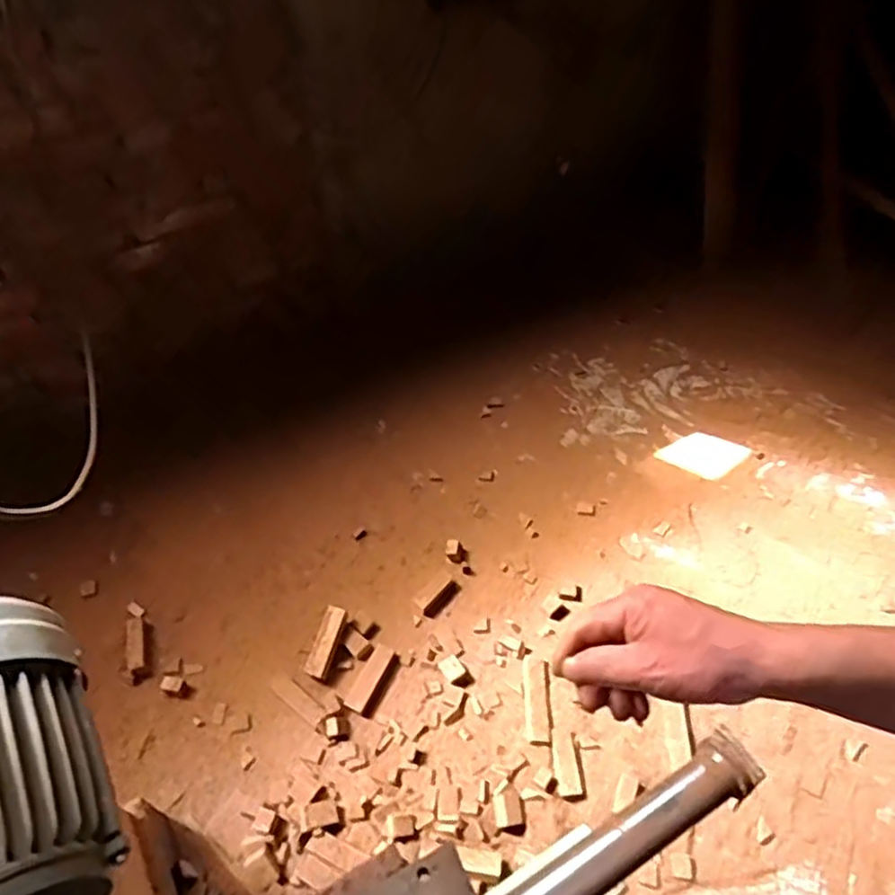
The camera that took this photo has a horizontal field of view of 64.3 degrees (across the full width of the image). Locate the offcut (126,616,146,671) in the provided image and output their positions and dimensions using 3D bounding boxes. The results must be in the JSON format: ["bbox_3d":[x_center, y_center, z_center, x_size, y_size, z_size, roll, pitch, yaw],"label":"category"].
[{"bbox_3d":[-0.615,0.384,1.406,0.032,0.016,0.109,-12,52,-10],"label":"offcut"}]

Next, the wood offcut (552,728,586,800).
[{"bbox_3d":[0.210,0.557,1.256,0.045,0.016,0.113,-4,51,-3],"label":"wood offcut"}]

